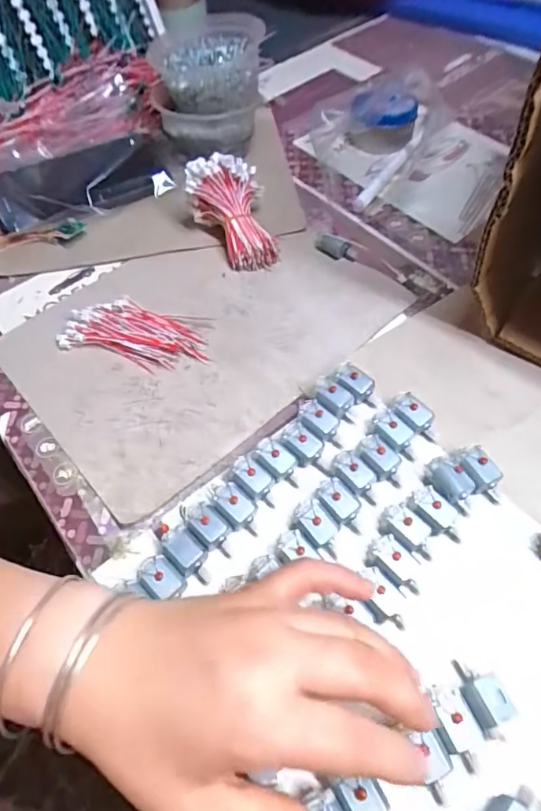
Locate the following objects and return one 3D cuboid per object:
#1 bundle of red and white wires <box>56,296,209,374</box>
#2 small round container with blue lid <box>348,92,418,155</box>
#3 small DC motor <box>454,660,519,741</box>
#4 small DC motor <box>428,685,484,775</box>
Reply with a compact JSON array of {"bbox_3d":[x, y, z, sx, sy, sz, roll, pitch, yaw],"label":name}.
[{"bbox_3d":[-0.105,-0.055,0.388,0.110,0.012,0.052,18,62,15],"label":"bundle of red and white wires"},{"bbox_3d":[0.107,-0.274,0.484,0.061,0.030,0.061,9,60,10],"label":"small round container with blue lid"},{"bbox_3d":[0.106,0.146,0.251,0.020,0.022,0.034,-15,59,-4],"label":"small DC motor"},{"bbox_3d":[0.090,0.157,0.245,0.018,0.017,0.038,-20,60,-7],"label":"small DC motor"}]

